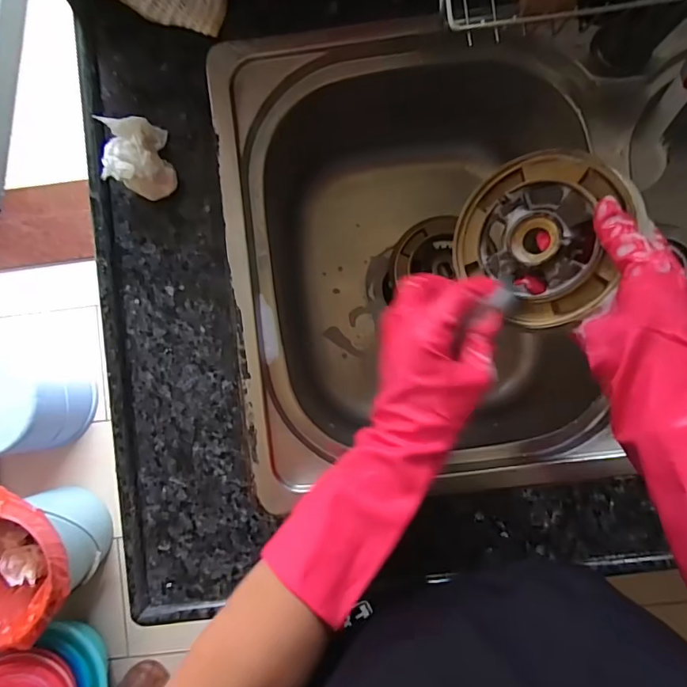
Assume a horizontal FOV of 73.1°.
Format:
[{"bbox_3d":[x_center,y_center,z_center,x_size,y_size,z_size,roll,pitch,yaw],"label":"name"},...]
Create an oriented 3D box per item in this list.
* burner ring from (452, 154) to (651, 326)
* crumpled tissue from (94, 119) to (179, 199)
[{"bbox_3d":[0.149,-0.083,0.351,0.129,0.019,0.117,51,117,26],"label":"burner ring"},{"bbox_3d":[-0.173,-0.154,0.387,0.052,0.040,0.064,-11,87,0],"label":"crumpled tissue"}]

